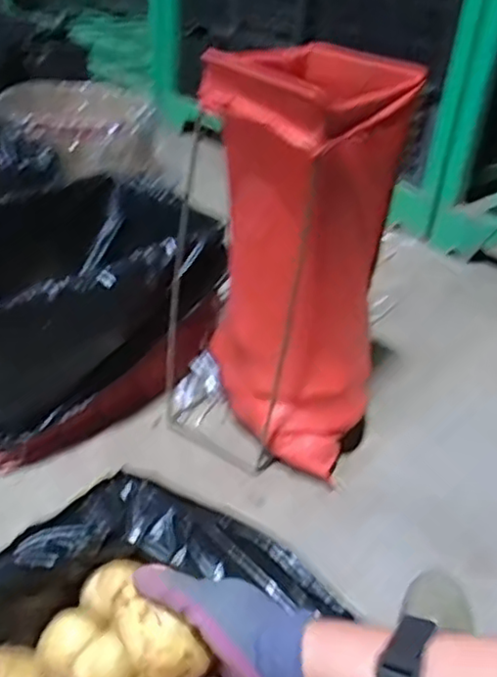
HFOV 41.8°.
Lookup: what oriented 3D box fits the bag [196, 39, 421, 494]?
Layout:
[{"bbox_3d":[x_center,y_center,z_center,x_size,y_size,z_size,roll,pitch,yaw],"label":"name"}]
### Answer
[{"bbox_3d":[0.091,-0.131,1.020,0.270,0.556,0.310,18,36,16],"label":"bag"}]

